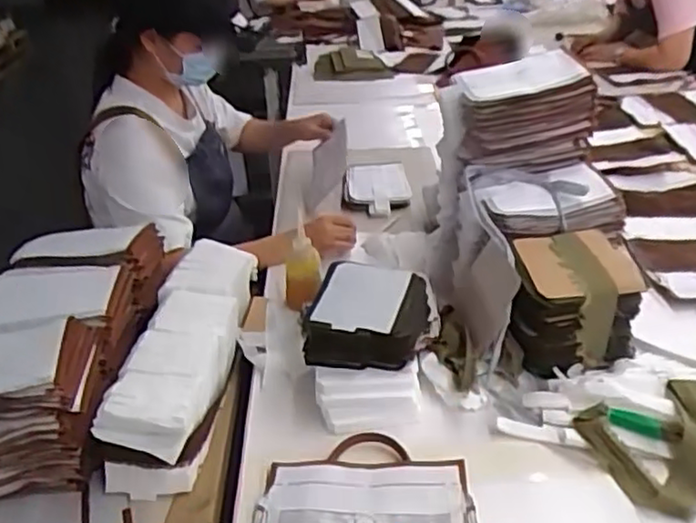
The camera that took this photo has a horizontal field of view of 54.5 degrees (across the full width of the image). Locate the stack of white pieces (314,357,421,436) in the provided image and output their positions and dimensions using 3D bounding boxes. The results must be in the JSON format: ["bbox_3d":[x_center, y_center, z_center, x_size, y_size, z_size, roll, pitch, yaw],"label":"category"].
[{"bbox_3d":[0.027,0.180,0.887,0.136,0.073,0.069,-2,30,2],"label":"stack of white pieces"}]

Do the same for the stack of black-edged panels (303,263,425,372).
[{"bbox_3d":[0.029,0.072,0.927,0.156,0.077,0.149,6,31,15],"label":"stack of black-edged panels"}]

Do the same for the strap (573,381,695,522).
[{"bbox_3d":[0.428,0.202,0.821,0.251,0.054,0.167,-15,32,-20],"label":"strap"}]

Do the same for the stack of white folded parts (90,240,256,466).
[{"bbox_3d":[-0.213,0.092,0.946,0.117,0.073,0.450,0,30,5],"label":"stack of white folded parts"}]

